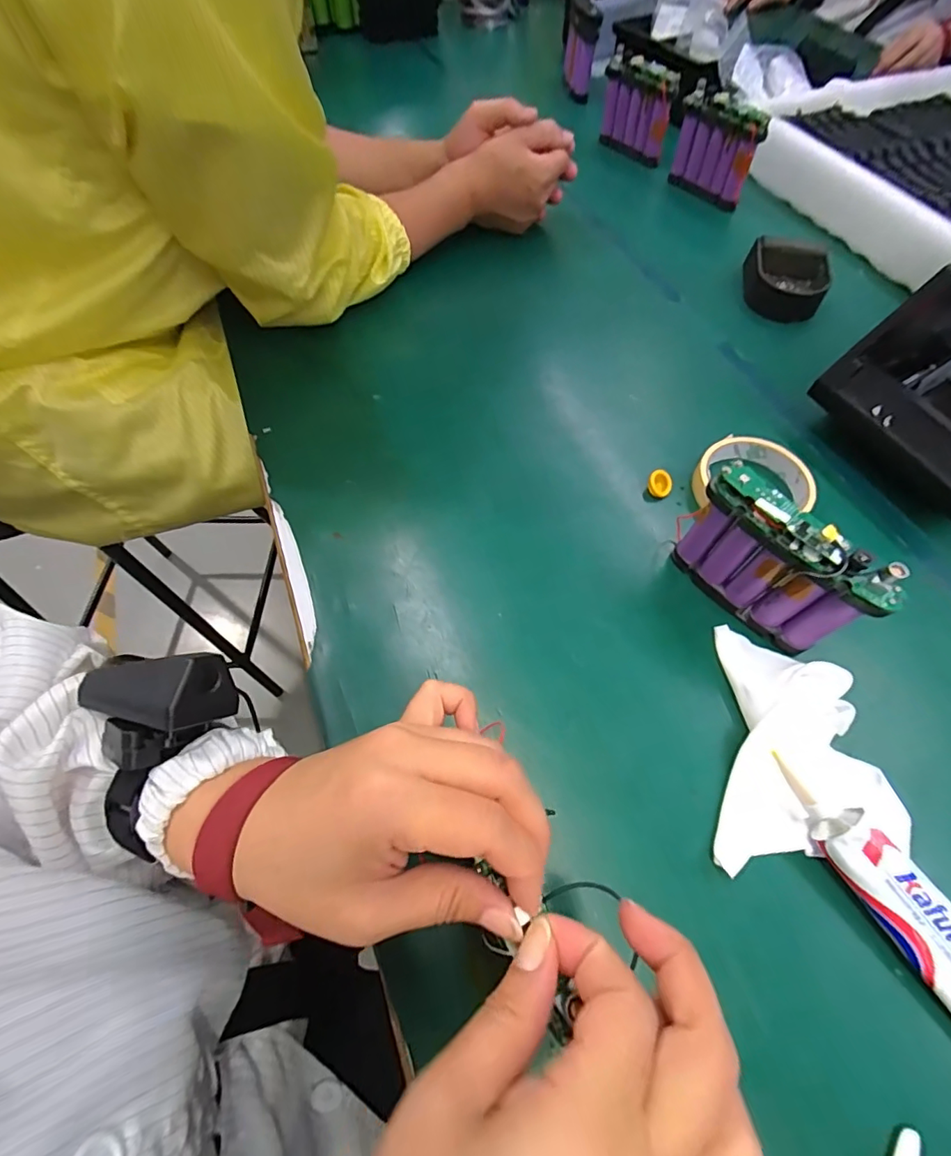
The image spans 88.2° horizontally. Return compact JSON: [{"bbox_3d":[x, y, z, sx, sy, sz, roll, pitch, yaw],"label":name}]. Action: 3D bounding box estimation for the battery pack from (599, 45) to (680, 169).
[{"bbox_3d":[0.219,-0.646,0.679,0.028,0.094,0.116,-33,66,-17],"label":"battery pack"}]

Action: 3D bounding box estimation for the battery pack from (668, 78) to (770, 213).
[{"bbox_3d":[0.301,-0.539,0.623,0.020,0.102,0.115,-31,66,-16],"label":"battery pack"}]

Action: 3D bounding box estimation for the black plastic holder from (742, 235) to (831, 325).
[{"bbox_3d":[0.333,-0.322,0.529,0.088,0.037,0.087,25,64,13],"label":"black plastic holder"}]

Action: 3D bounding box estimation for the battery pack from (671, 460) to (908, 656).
[{"bbox_3d":[0.188,-0.005,0.316,0.025,0.097,0.111,-35,67,-17],"label":"battery pack"}]

